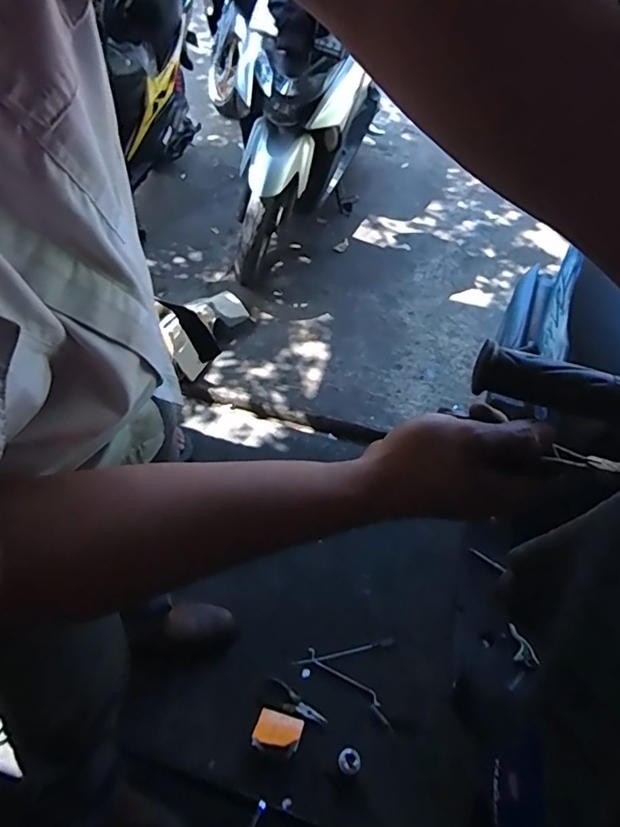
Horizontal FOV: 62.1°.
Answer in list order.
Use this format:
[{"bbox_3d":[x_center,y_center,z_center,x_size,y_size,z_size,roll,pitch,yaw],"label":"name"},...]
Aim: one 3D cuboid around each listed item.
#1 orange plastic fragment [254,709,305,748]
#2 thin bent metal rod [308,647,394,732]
[{"bbox_3d":[-0.064,0.640,1.041,0.089,0.038,0.061,12,49,9],"label":"orange plastic fragment"},{"bbox_3d":[0.090,0.588,1.122,0.233,0.008,0.036,33,55,25],"label":"thin bent metal rod"}]

